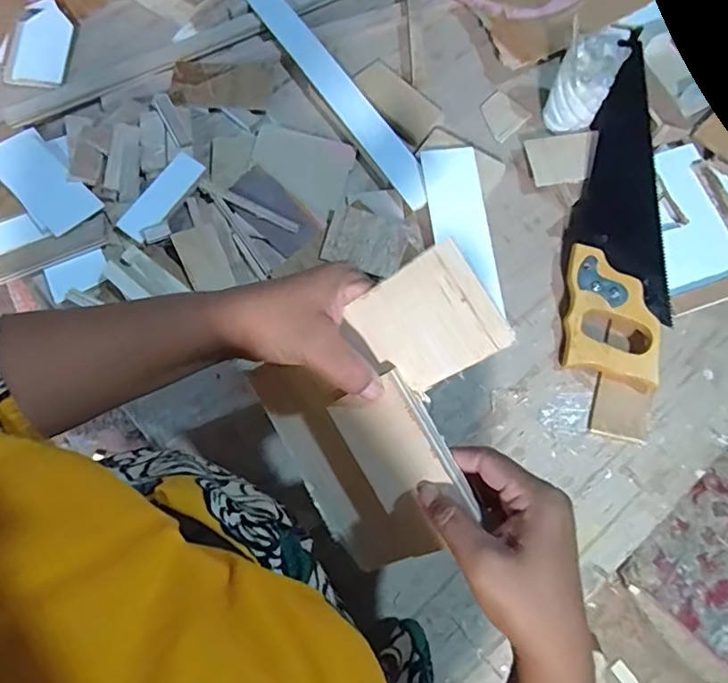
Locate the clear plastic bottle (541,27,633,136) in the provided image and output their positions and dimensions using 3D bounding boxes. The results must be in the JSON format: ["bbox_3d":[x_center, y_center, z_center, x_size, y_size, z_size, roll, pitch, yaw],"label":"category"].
[{"bbox_3d":[0.262,-0.308,0.633,0.065,0.095,0.081,30,74,9],"label":"clear plastic bottle"}]

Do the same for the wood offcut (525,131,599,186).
[{"bbox_3d":[0.240,-0.220,0.636,0.081,0.006,0.062,-7,78,7],"label":"wood offcut"}]

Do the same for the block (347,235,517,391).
[{"bbox_3d":[0.036,-0.010,0.313,0.081,0.004,0.068,-33,89,31],"label":"block"}]

